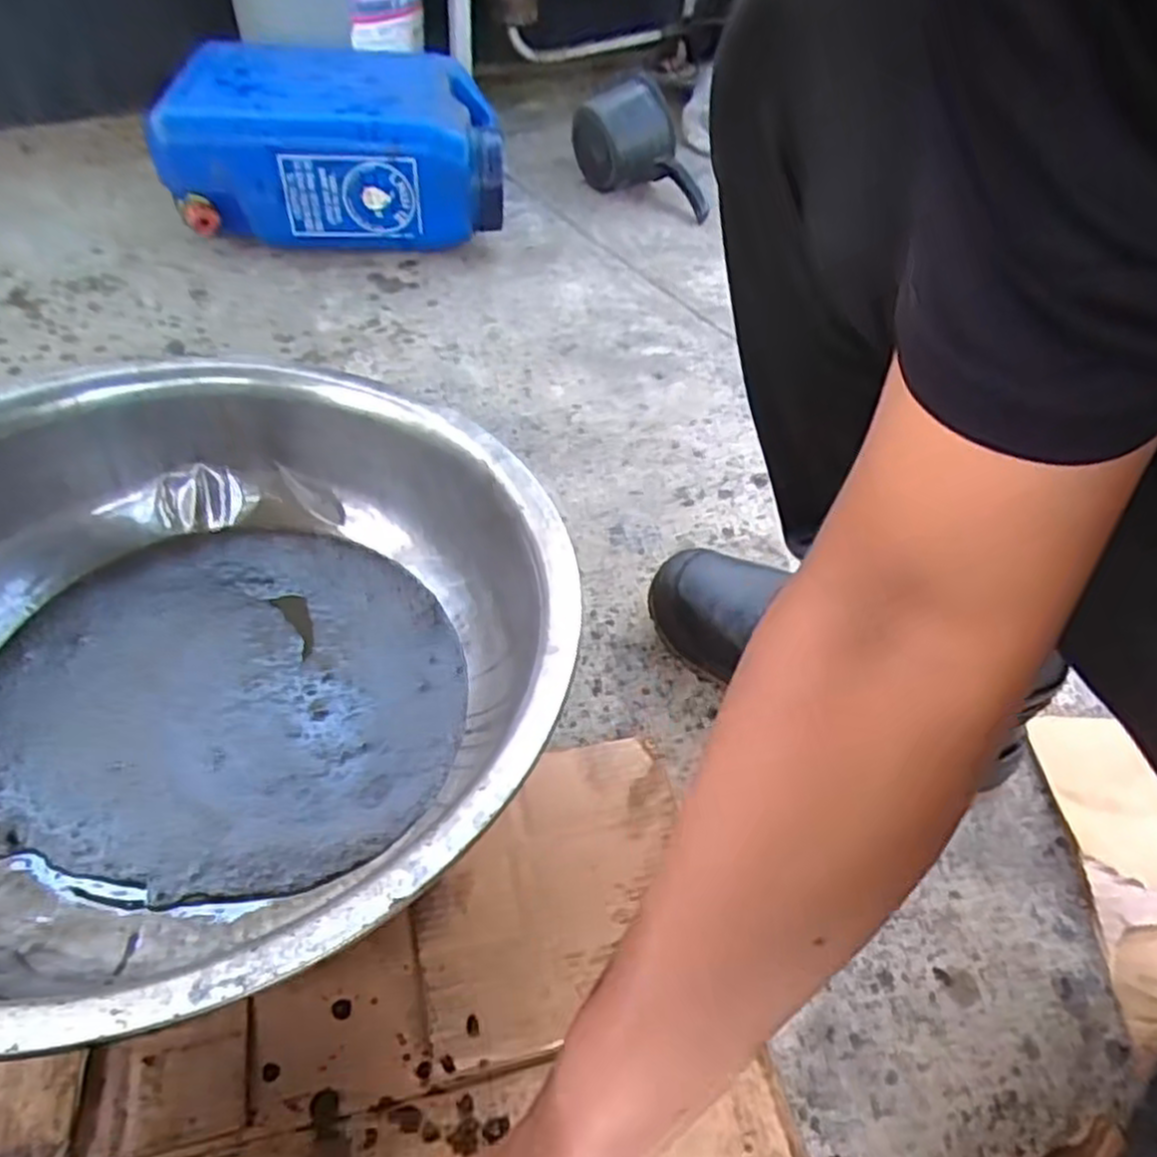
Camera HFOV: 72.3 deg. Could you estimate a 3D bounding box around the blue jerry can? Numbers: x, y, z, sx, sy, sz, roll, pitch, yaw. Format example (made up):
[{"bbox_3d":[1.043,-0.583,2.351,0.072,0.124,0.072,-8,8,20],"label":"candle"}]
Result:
[{"bbox_3d":[-0.327,-0.601,1.099,0.408,0.186,0.314,-5,49,-11],"label":"blue jerry can"}]

